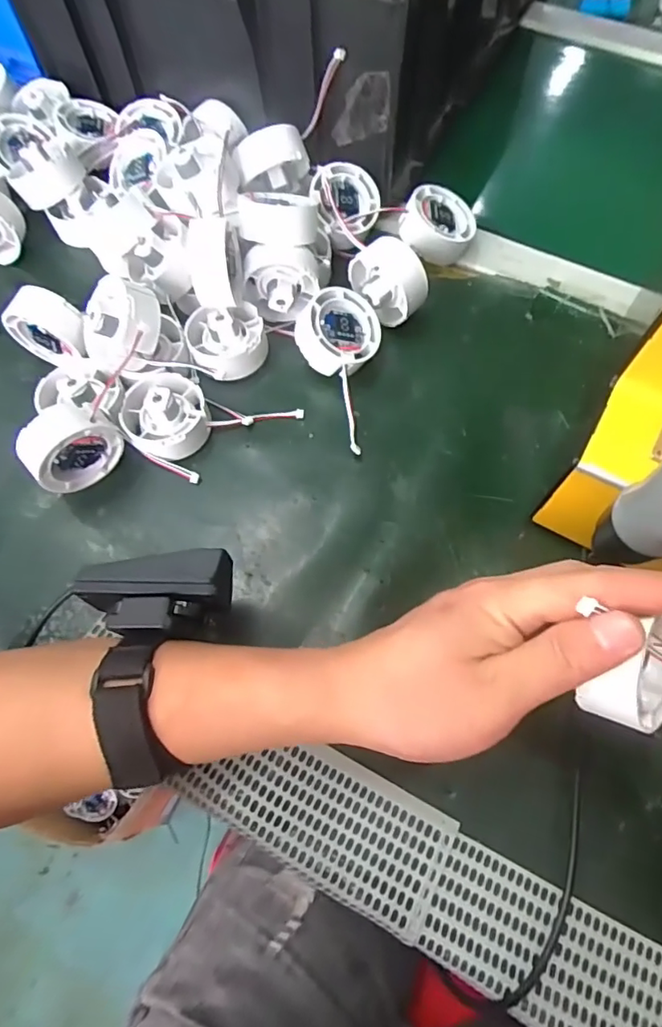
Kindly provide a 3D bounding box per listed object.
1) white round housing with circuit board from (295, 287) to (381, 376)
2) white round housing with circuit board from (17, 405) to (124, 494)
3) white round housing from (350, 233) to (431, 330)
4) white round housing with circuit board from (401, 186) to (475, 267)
[{"bbox_3d":[0.005,-0.125,0.373,0.053,0.024,0.053,5,79,-25],"label":"white round housing with circuit board"},{"bbox_3d":[-0.163,-0.041,0.333,0.032,0.048,0.053,34,72,14],"label":"white round housing with circuit board"},{"bbox_3d":[0.040,-0.161,0.381,0.037,0.045,0.054,-26,69,-10],"label":"white round housing"},{"bbox_3d":[0.080,-0.220,0.412,0.058,0.026,0.050,-14,76,-27],"label":"white round housing with circuit board"}]

